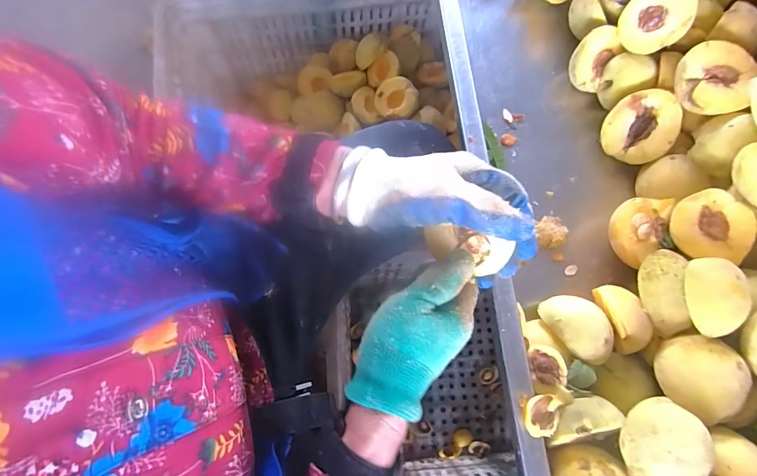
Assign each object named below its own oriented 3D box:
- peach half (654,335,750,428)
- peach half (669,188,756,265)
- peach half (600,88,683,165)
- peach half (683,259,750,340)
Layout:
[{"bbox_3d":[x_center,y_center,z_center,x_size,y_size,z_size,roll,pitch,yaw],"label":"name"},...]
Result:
[{"bbox_3d":[0.259,0.108,0.305,0.050,0.033,0.060,40,78,9],"label":"peach half"},{"bbox_3d":[0.299,-0.010,0.345,0.055,0.035,0.058,0,75,-1],"label":"peach half"},{"bbox_3d":[0.283,-0.120,0.419,0.072,0.036,0.072,3,100,16],"label":"peach half"},{"bbox_3d":[0.270,0.047,0.311,0.045,0.025,0.058,24,76,5],"label":"peach half"}]

